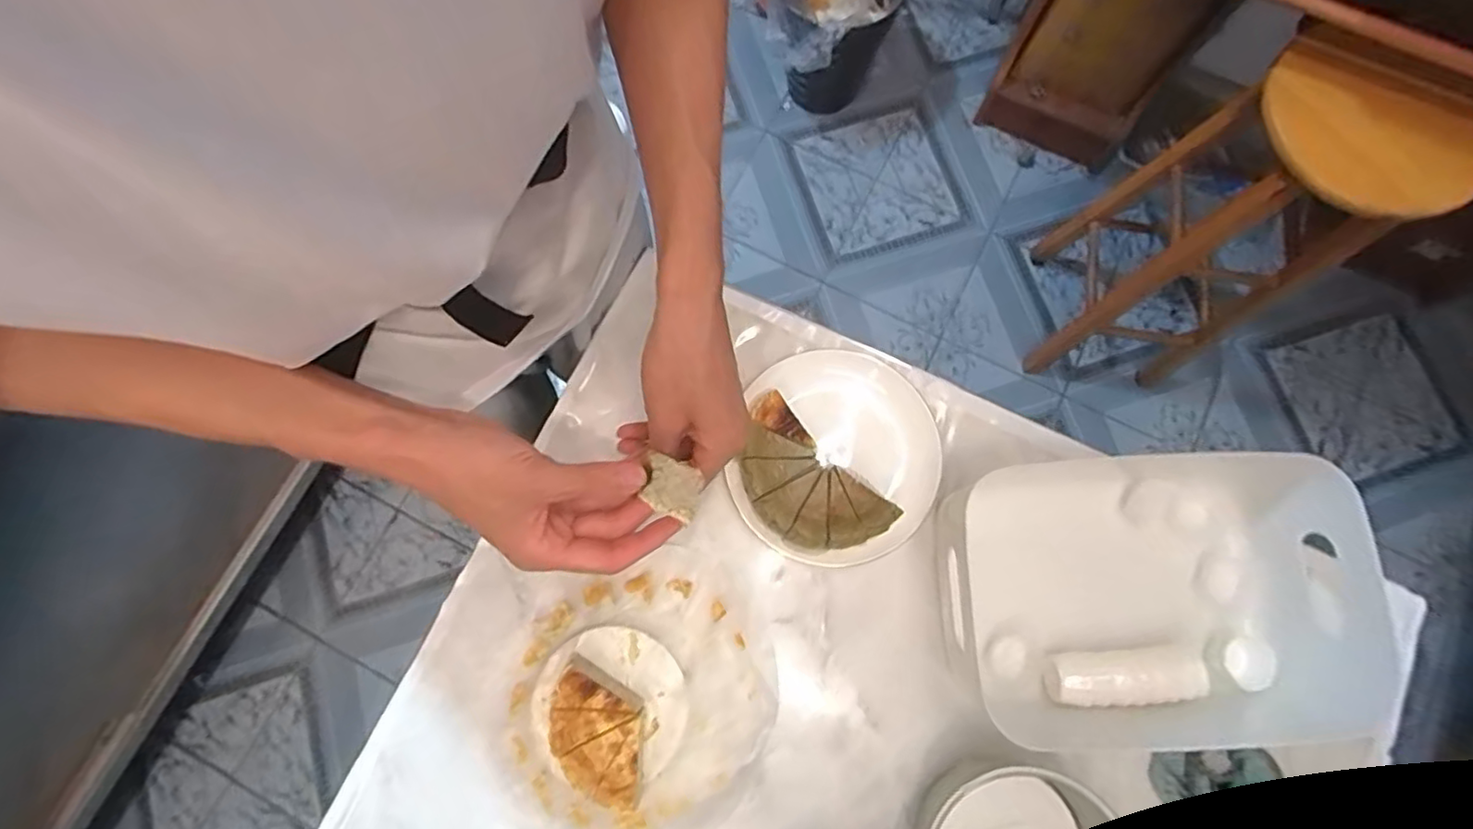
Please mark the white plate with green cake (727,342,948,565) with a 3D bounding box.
[{"bbox_3d":[0.087,0.041,0.570,0.170,0.054,0.177,0,77,0],"label":"white plate with green cake"}]

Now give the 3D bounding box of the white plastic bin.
[{"bbox_3d":[0.340,0.151,0.522,0.307,0.110,0.233,-1,77,0],"label":"white plastic bin"}]

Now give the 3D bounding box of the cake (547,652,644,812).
[{"bbox_3d":[-0.112,0.264,0.530,0.103,0.041,0.081,27,79,6],"label":"cake"}]

